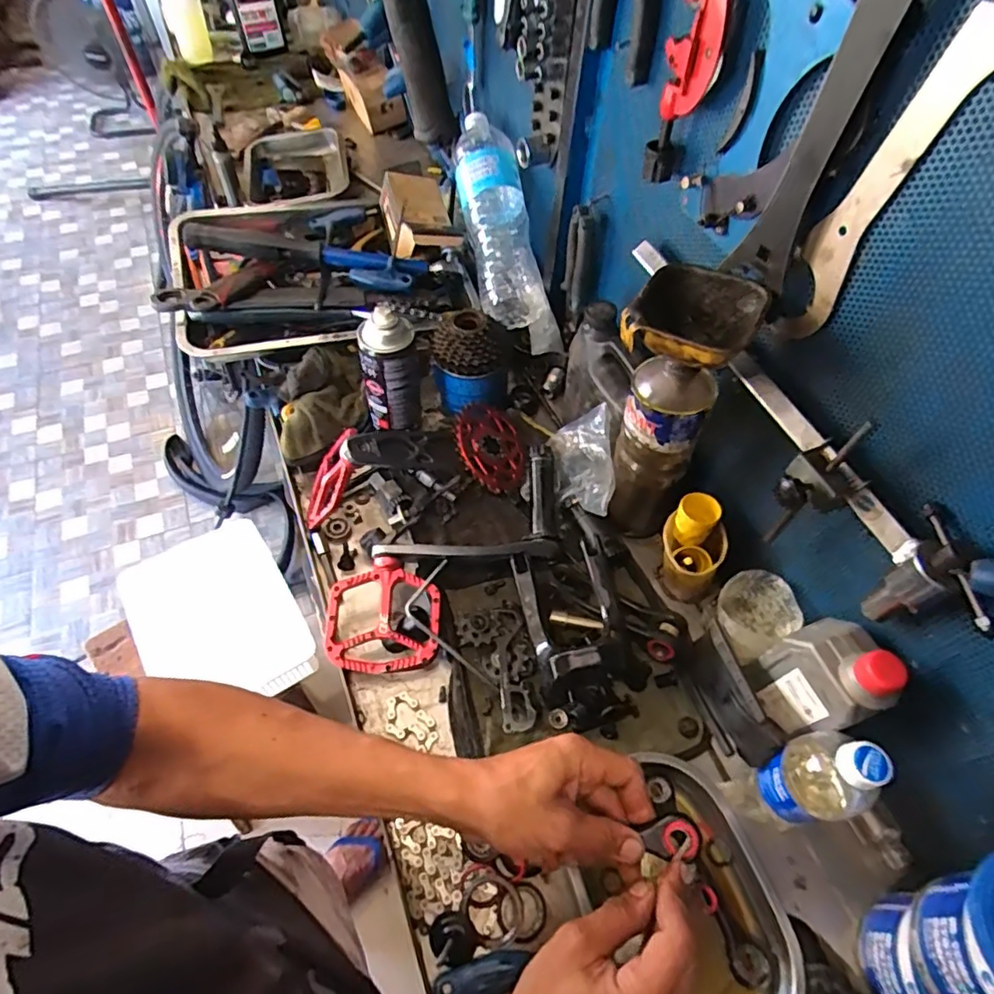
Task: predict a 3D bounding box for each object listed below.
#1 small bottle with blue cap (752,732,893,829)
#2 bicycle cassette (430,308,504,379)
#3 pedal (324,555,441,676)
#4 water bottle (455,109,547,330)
[{"bbox_3d":[0.268,0.226,0.478,0.074,0.153,0.057,-16,58,-13],"label":"small bottle with blue cap"},{"bbox_3d":[-0.036,-0.192,0.718,0.093,0.041,0.082,1,56,-2],"label":"bicycle cassette"},{"bbox_3d":[-0.116,0.120,0.594,0.113,0.017,0.112,-4,73,-3],"label":"pedal"},{"bbox_3d":[0.001,-0.386,0.802,0.092,0.065,0.314,-10,85,-9],"label":"water bottle"}]

